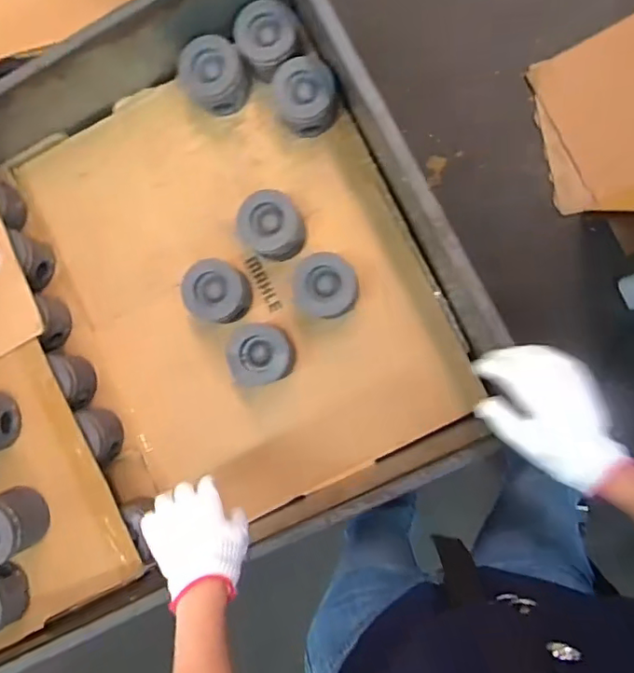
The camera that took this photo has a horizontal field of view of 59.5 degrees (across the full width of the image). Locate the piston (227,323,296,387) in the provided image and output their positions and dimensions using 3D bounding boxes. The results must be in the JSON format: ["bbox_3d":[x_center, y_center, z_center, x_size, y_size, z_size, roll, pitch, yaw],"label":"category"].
[{"bbox_3d":[-0.082,0.026,0.831,0.087,0.076,0.087,0,90,7],"label":"piston"}]

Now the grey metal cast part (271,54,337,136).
[{"bbox_3d":[-0.015,-0.352,0.826,0.087,0.072,0.092,0,90,7],"label":"grey metal cast part"}]

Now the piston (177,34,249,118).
[{"bbox_3d":[-0.155,-0.395,0.837,0.089,0.076,0.084,0,90,7],"label":"piston"}]

